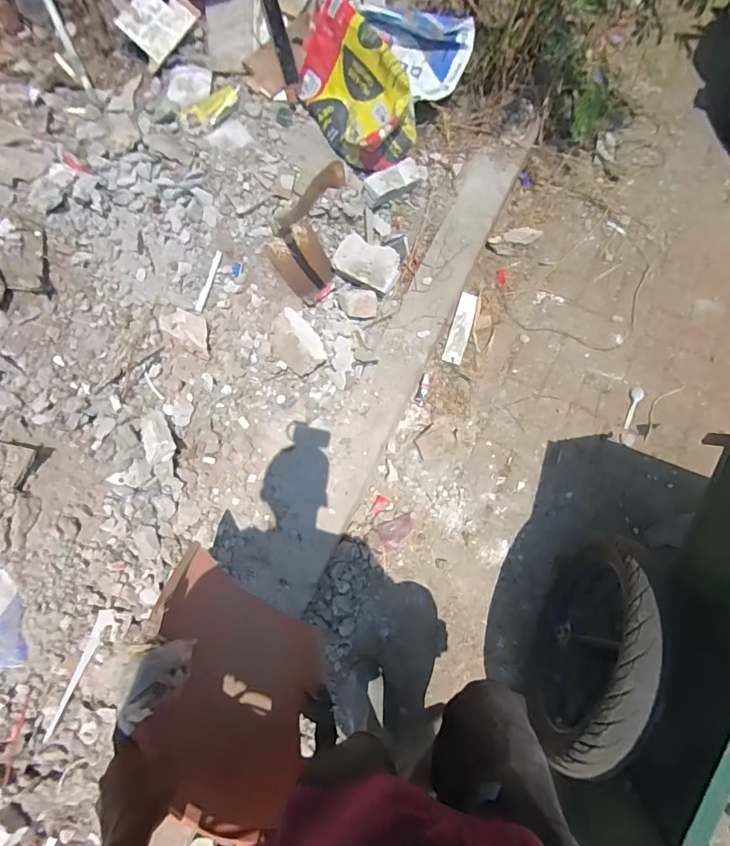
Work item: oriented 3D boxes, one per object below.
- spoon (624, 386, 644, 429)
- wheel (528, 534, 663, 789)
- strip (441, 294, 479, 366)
[{"bbox_3d":[0.807,-0.045,1.376,0.037,0.009,0.144,27,72,7],"label":"spoon"},{"bbox_3d":[0.475,0.468,0.981,0.096,0.482,0.466,26,72,6],"label":"wheel"},{"bbox_3d":[0.307,-0.304,1.460,0.061,0.010,0.237,16,81,6],"label":"strip"}]

